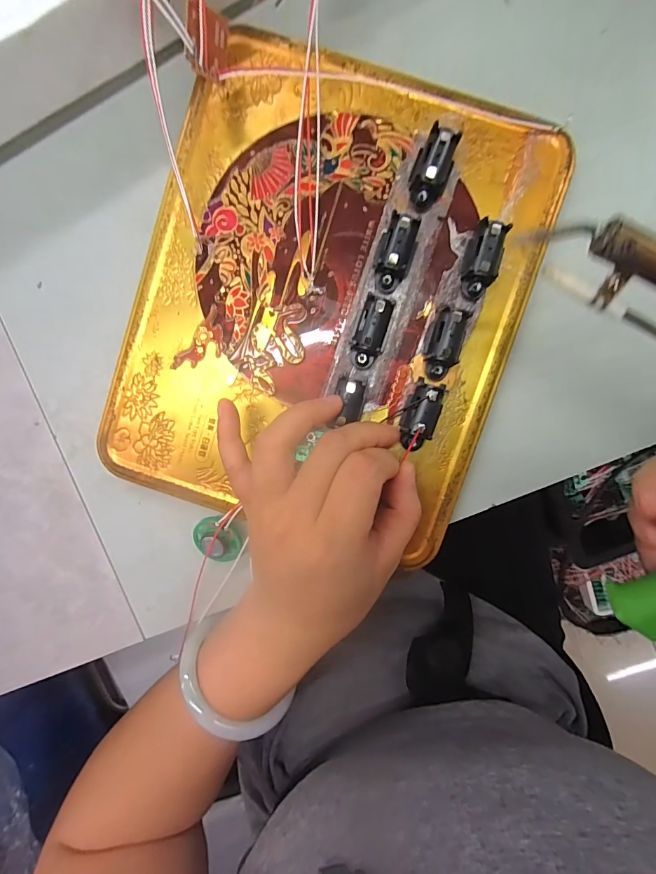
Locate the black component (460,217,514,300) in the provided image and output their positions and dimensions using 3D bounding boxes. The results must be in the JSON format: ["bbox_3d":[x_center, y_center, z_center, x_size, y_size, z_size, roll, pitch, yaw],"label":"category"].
[{"bbox_3d":[0.075,-0.087,0.196,0.015,0.016,0.036,15,95,1],"label":"black component"}]

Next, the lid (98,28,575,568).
[{"bbox_3d":[0.001,-0.068,0.204,0.197,0.020,0.228,17,97,1],"label":"lid"}]

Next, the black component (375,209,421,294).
[{"bbox_3d":[0.033,-0.090,0.197,0.019,0.015,0.036,14,95,1],"label":"black component"}]

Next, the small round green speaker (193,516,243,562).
[{"bbox_3d":[-0.061,0.058,0.222,0.028,0.009,0.027,0,97,3],"label":"small round green speaker"}]

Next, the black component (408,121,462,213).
[{"bbox_3d":[0.051,-0.129,0.194,0.017,0.015,0.035,23,95,0],"label":"black component"}]

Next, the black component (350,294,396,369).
[{"bbox_3d":[0.021,-0.052,0.200,0.015,0.015,0.035,17,95,1],"label":"black component"}]

